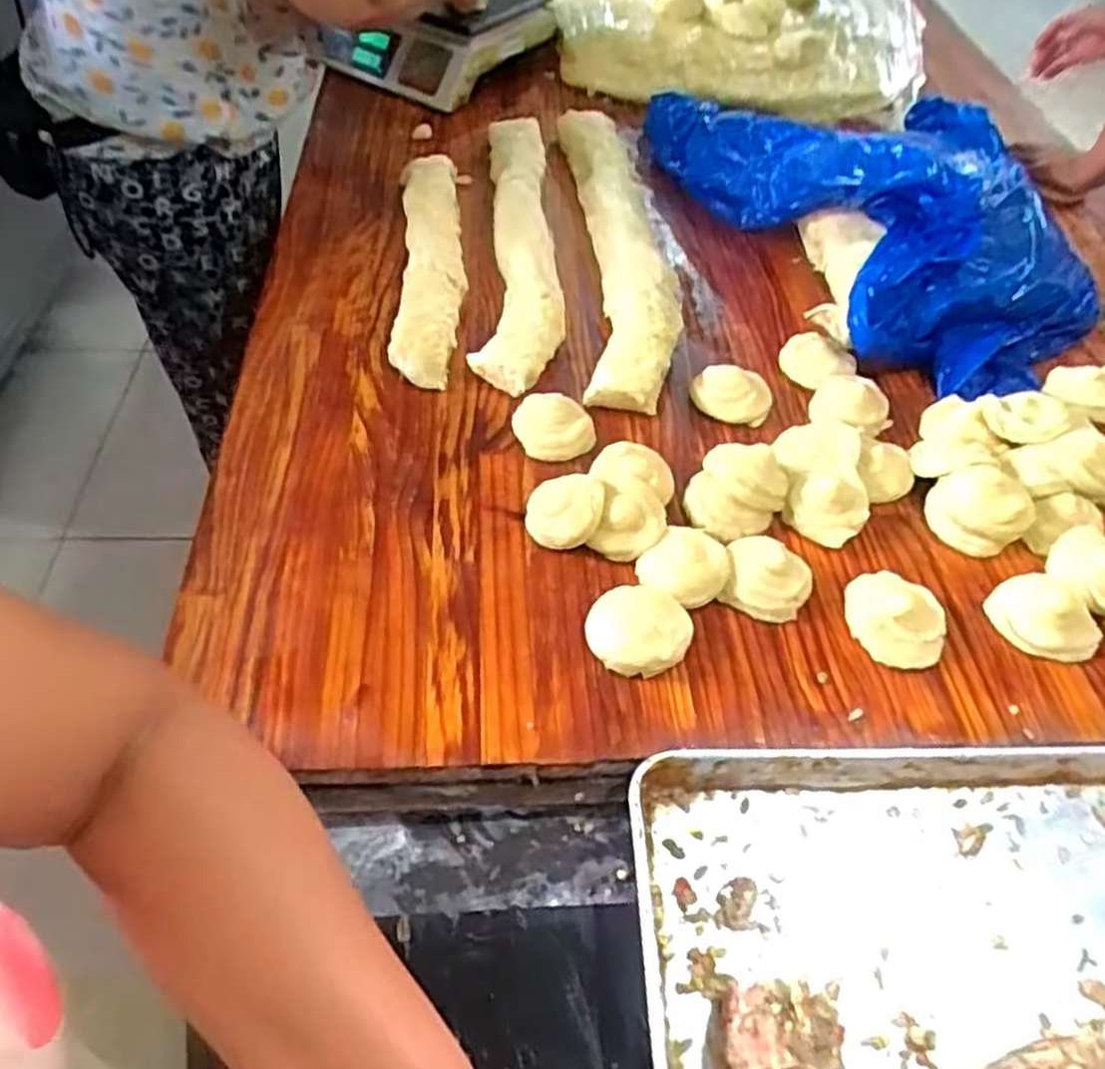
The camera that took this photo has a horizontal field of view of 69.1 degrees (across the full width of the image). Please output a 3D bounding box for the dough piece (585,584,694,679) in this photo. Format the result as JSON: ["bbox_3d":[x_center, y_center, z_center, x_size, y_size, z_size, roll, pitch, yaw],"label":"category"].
[{"bbox_3d":[0.070,0.080,0.662,0.080,0.034,0.071,26,57,15],"label":"dough piece"}]

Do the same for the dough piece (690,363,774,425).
[{"bbox_3d":[0.192,-0.148,0.865,0.084,0.033,0.062,19,56,10],"label":"dough piece"}]

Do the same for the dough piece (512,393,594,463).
[{"bbox_3d":[0.002,-0.111,0.815,0.084,0.029,0.073,4,54,0],"label":"dough piece"}]

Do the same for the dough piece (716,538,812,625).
[{"bbox_3d":[0.189,0.035,0.704,0.078,0.033,0.076,23,56,12],"label":"dough piece"}]

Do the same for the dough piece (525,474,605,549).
[{"bbox_3d":[0.011,-0.024,0.736,0.068,0.039,0.074,7,54,1],"label":"dough piece"}]

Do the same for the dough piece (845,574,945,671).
[{"bbox_3d":[0.296,0.069,0.687,0.086,0.033,0.082,2,54,-2],"label":"dough piece"}]

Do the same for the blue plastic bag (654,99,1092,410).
[{"bbox_3d":[0.470,-0.467,1.052,0.474,0.139,0.655,-16,57,-15],"label":"blue plastic bag"}]

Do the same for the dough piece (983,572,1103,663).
[{"bbox_3d":[0.424,0.072,0.693,0.080,0.028,0.082,2,54,-2],"label":"dough piece"}]

